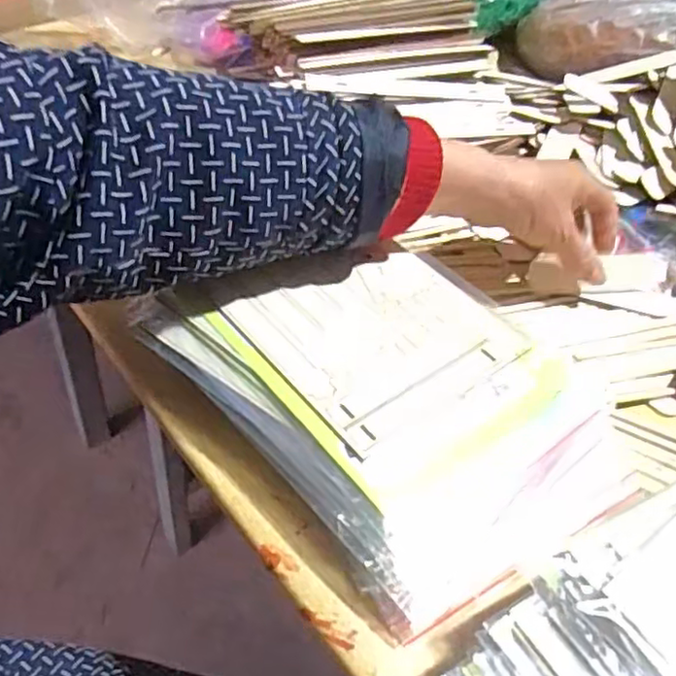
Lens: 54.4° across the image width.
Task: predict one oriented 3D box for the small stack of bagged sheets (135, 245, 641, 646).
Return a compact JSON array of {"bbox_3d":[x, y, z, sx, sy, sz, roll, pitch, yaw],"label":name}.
[{"bbox_3d":[0.032,0.038,0.374,0.159,0.056,0.227,-31,56,-32],"label":"small stack of bagged sheets"}]

